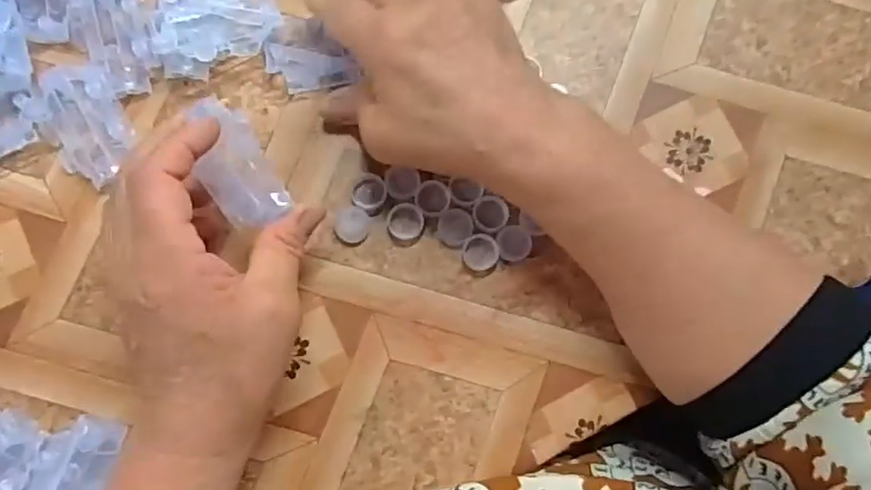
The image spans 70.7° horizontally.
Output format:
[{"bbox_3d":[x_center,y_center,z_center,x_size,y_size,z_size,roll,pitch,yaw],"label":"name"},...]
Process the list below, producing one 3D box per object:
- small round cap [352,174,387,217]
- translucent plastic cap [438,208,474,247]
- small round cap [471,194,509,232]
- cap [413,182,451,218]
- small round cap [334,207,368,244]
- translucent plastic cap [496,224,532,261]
[{"bbox_3d":[-0.037,-0.029,0.352,0.023,0.009,0.020,40,79,4],"label":"small round cap"},{"bbox_3d":[0.011,-0.010,0.351,0.020,0.004,0.021,1,79,-4],"label":"translucent plastic cap"},{"bbox_3d":[0.032,-0.018,0.351,0.020,0.004,0.020,1,79,-4],"label":"small round cap"},{"bbox_3d":[-0.002,-0.027,0.351,0.019,0.004,0.021,-9,80,-6],"label":"cap"},{"bbox_3d":[-0.047,-0.011,0.348,0.019,0.004,0.020,1,79,-4],"label":"small round cap"},{"bbox_3d":[0.045,-0.001,0.351,0.020,0.004,0.020,1,79,-4],"label":"translucent plastic cap"}]

